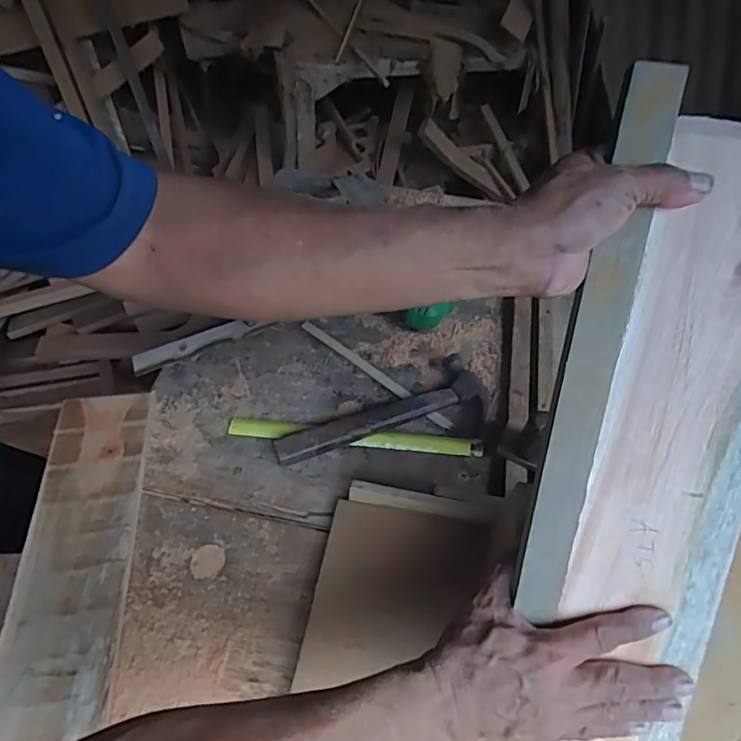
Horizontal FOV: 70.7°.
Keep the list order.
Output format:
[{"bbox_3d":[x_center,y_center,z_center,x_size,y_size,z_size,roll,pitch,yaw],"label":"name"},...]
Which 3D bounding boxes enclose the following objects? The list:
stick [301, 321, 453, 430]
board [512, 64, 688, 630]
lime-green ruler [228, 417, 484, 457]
[{"bbox_3d":[0.005,0.002,0.665,0.236,0.008,0.016,36,60,21],"label":"stick"},{"bbox_3d":[0.131,0.062,0.351,0.031,0.485,0.020,10,11,4],"label":"board"},{"bbox_3d":[-0.018,0.077,0.609,0.292,0.010,0.024,6,54,1],"label":"lime-green ruler"}]

